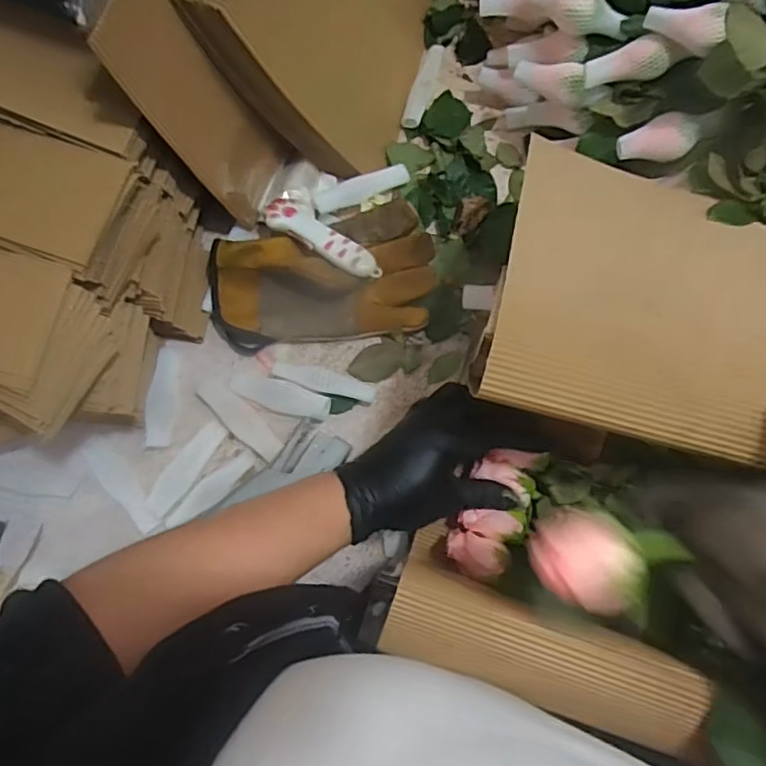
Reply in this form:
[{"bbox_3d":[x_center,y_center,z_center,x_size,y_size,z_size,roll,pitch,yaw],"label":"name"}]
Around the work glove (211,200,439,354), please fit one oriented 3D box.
[{"bbox_3d":[-0.054,-0.092,0.524,0.197,0.035,0.107,-7,79,0],"label":"work glove"}]

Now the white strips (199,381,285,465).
[{"bbox_3d":[-0.123,0.031,0.511,0.092,0.007,0.025,41,83,8],"label":"white strips"}]

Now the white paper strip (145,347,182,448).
[{"bbox_3d":[-0.192,0.012,0.522,0.024,0.006,0.087,4,79,2],"label":"white paper strip"}]

